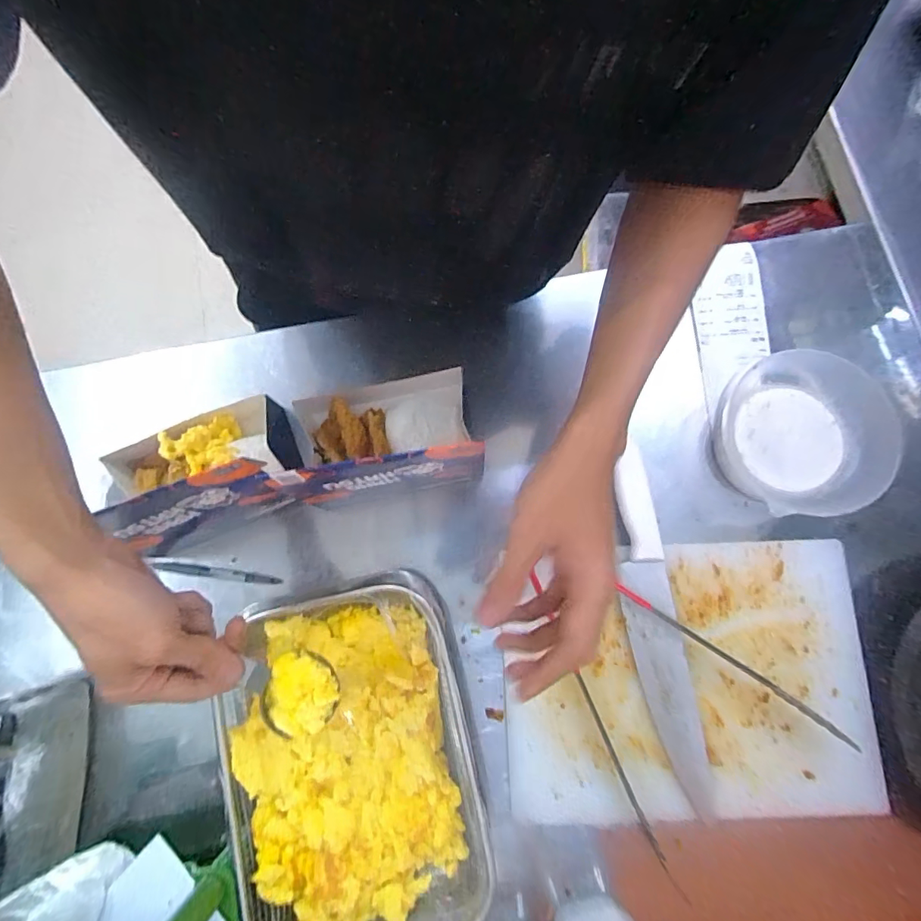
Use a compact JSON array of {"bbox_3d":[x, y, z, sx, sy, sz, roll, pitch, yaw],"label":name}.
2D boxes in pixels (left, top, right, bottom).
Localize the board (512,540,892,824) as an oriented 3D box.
[{"bbox_3d":[0.222,0.207,0.462,0.344,0.020,0.242,-2,79,1],"label":"board"}]

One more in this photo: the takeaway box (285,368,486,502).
[{"bbox_3d":[-0.085,-0.029,0.446,0.211,0.148,0.119,-10,79,-1],"label":"takeaway box"}]

